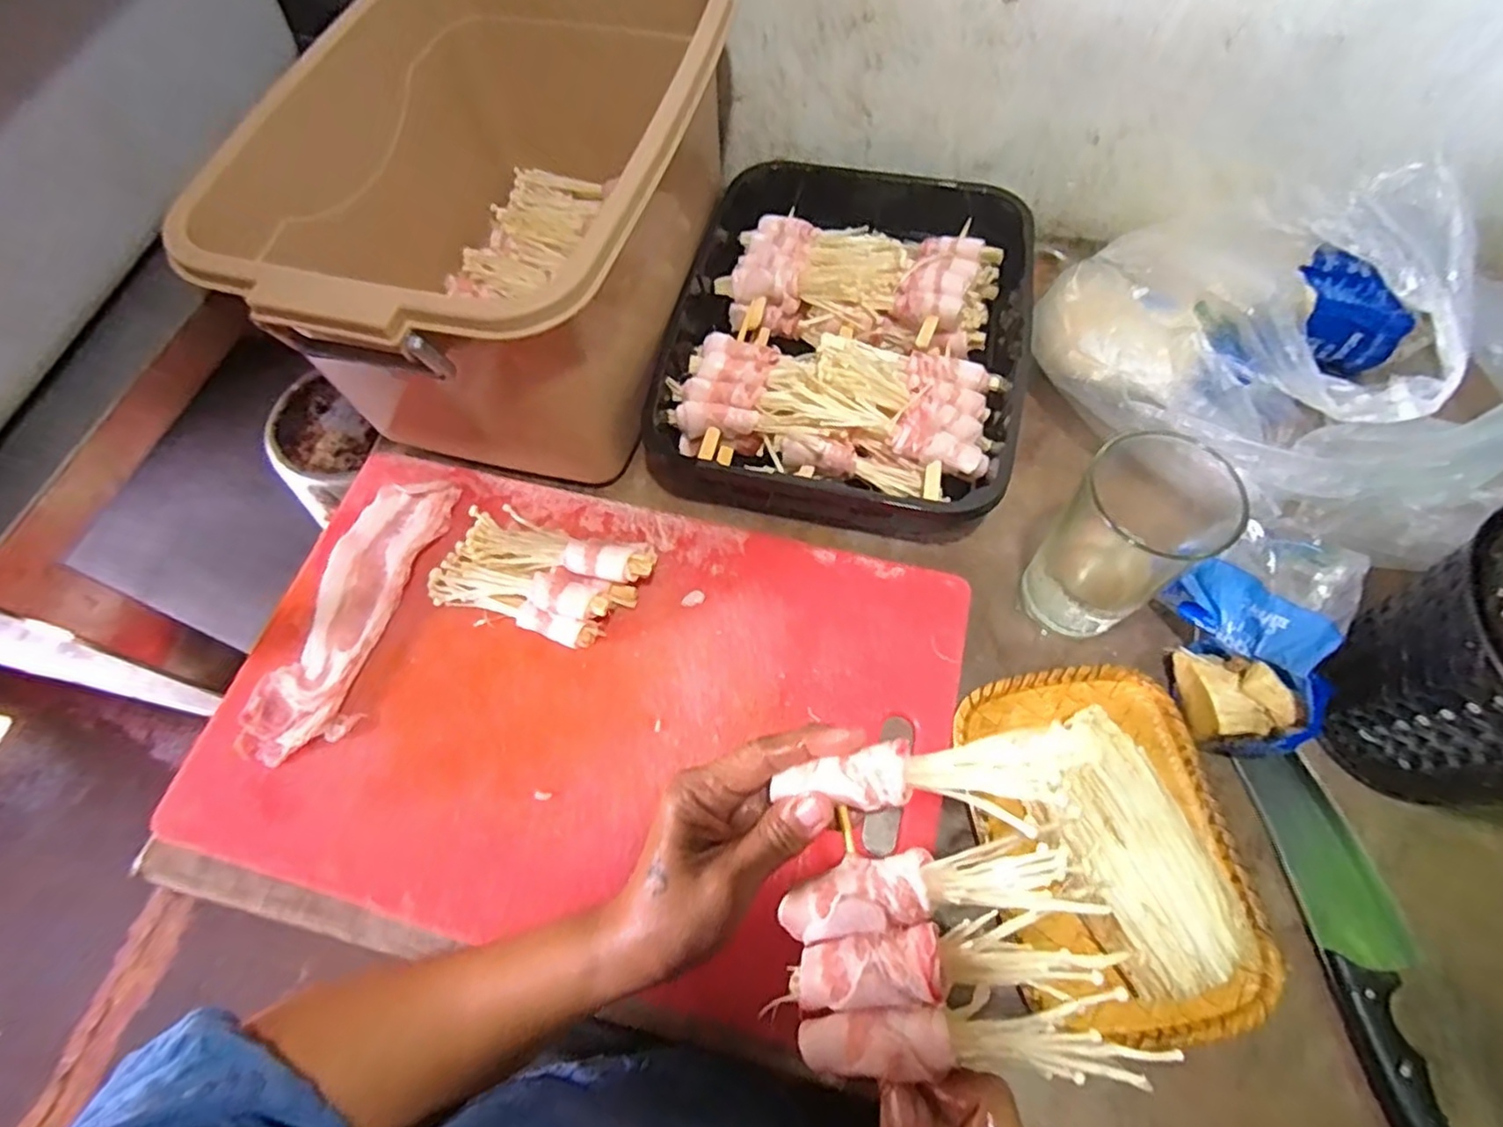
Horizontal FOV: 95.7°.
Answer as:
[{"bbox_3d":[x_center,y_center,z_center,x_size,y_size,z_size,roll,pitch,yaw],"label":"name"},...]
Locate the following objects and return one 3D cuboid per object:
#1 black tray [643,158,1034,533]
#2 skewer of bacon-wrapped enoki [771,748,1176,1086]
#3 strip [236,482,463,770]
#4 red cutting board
[{"bbox_3d":[0.073,-0.171,0.500,0.252,0.060,0.305,10,65,7],"label":"black tray"},{"bbox_3d":[0.071,0.127,0.256,0.111,0.037,0.108,-3,64,1],"label":"skewer of bacon-wrapped enoki"},{"bbox_3d":[-0.261,0.031,0.443,0.068,0.018,0.195,11,65,7],"label":"strip"},{"bbox_3d":[-0.100,0.085,0.415,0.424,0.017,0.282,15,66,9],"label":"red cutting board"}]

